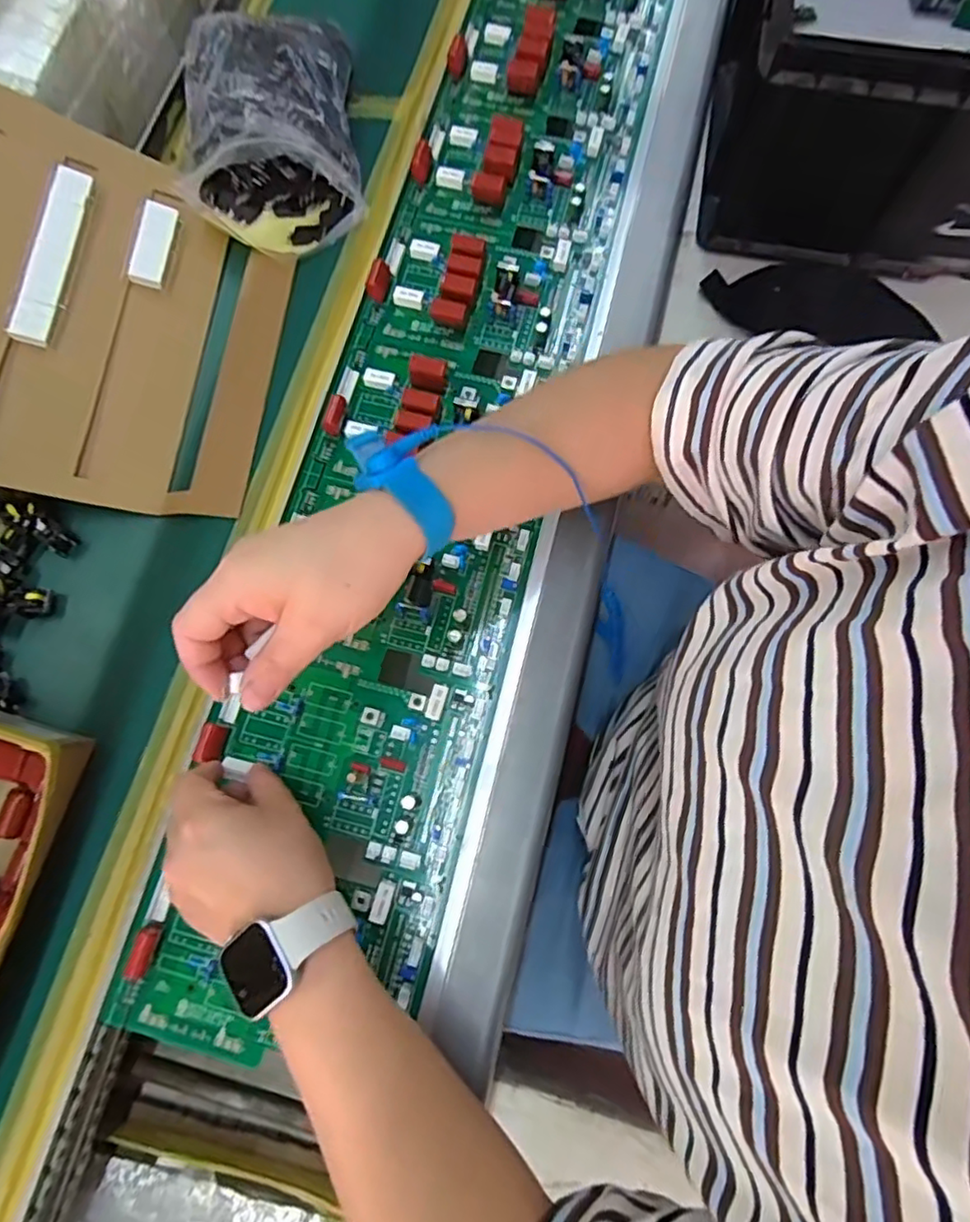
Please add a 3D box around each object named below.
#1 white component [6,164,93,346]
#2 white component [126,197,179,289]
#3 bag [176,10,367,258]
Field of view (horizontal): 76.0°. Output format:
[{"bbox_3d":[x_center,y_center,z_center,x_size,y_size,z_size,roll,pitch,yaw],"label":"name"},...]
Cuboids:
[{"bbox_3d":[-0.310,-0.258,0.447,0.026,0.009,0.141,14,78,-29],"label":"white component"},{"bbox_3d":[-0.252,-0.279,0.472,0.026,0.007,0.067,11,79,-23],"label":"white component"},{"bbox_3d":[-0.166,-0.369,0.481,0.128,0.070,0.183,-8,73,-1],"label":"bag"}]

